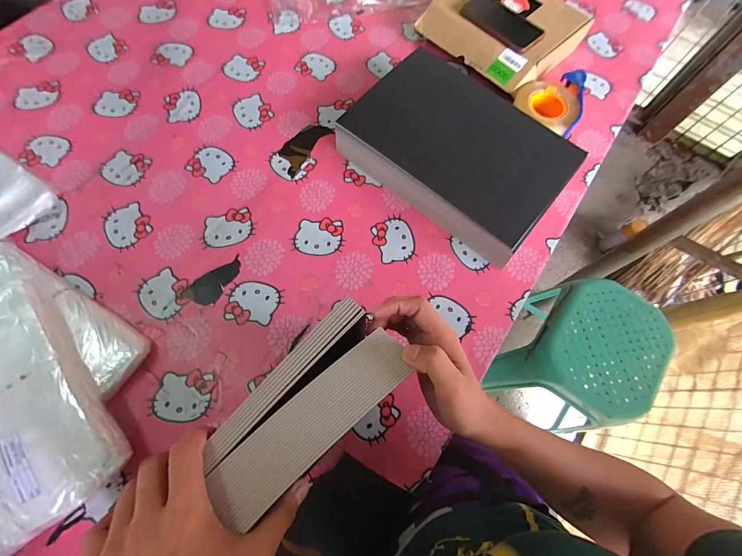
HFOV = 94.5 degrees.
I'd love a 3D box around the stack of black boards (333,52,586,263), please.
[{"bbox_3d":[0.172,-0.253,0.633,0.373,0.074,0.304,37,72,13],"label":"stack of black boards"}]

